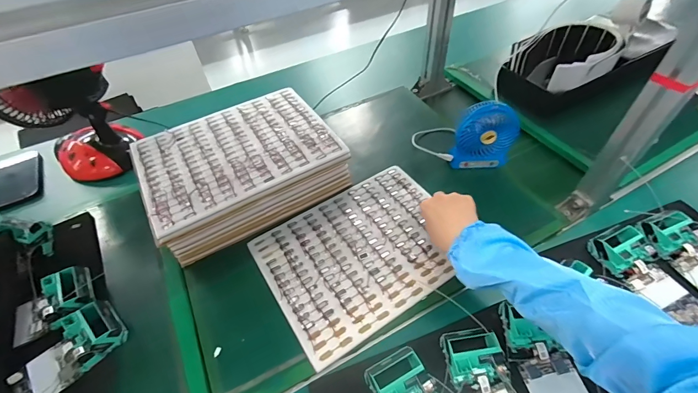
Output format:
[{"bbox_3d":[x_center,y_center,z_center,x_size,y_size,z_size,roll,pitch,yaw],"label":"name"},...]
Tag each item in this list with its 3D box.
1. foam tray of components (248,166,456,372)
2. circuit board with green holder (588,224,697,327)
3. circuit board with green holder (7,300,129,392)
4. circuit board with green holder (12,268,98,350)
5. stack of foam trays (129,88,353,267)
[{"bbox_3d":[0.023,0.082,0.551,0.304,0.009,0.238,-28,53,-18],"label":"foam tray of components"},{"bbox_3d":[0.449,0.125,0.486,0.085,0.041,0.186,-18,51,-11],"label":"circuit board with green holder"},{"bbox_3d":[-0.376,0.209,0.447,0.146,0.046,0.075,-37,57,-25],"label":"circuit board with green holder"},{"bbox_3d":[-0.424,0.154,0.491,0.099,0.040,0.072,-28,53,-19],"label":"circuit board with green holder"},{"bbox_3d":[-0.194,-0.055,0.624,0.310,0.102,0.228,-28,53,-18],"label":"stack of foam trays"}]

